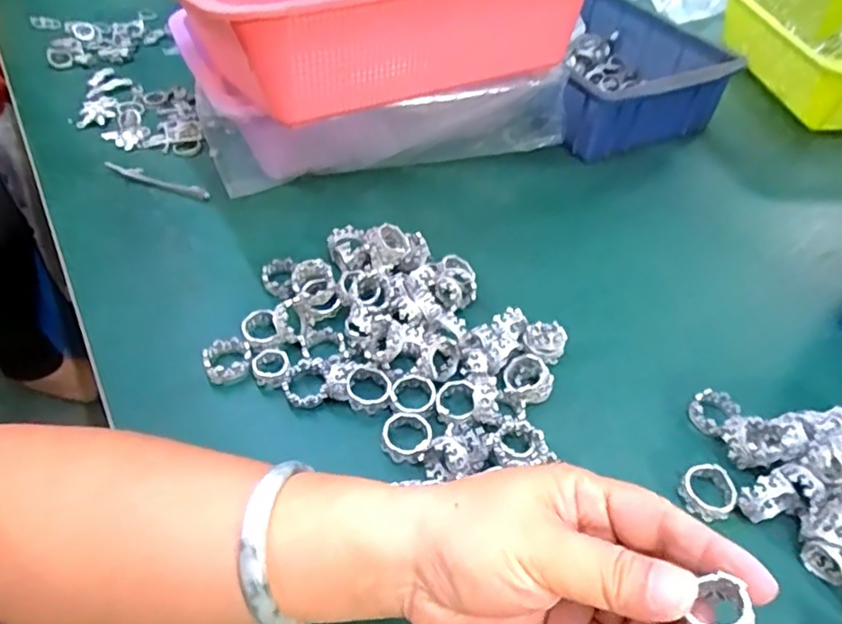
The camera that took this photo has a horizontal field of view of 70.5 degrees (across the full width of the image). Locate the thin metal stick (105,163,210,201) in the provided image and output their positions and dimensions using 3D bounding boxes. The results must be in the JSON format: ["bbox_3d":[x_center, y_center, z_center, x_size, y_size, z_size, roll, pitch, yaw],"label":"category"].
[{"bbox_3d":[-0.222,-0.111,0.498,0.101,0.008,0.012,16,50,13],"label":"thin metal stick"}]

